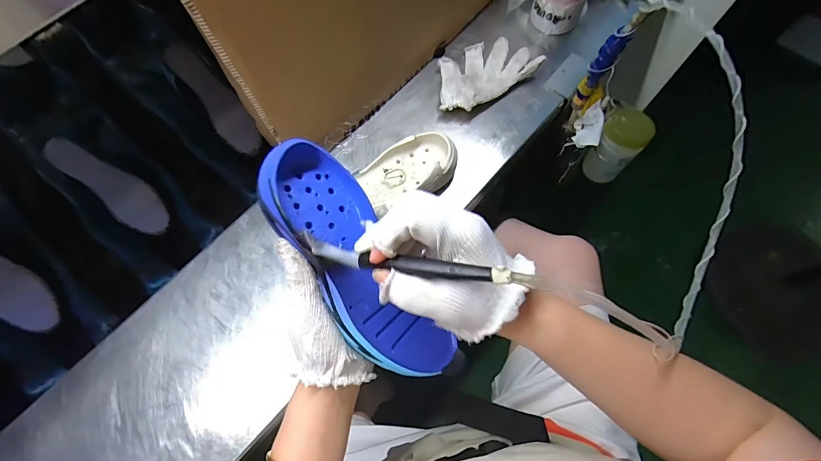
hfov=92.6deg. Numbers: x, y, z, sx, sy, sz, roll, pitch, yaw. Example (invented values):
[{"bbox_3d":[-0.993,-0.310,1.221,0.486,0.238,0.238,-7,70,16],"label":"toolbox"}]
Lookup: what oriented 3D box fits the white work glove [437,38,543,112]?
[{"bbox_3d":[0.109,-0.255,0.628,0.172,0.036,0.105,-33,69,-12],"label":"white work glove"}]

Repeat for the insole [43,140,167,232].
[{"bbox_3d":[-0.456,-0.069,0.597,0.193,0.010,0.061,39,73,-10],"label":"insole"}]

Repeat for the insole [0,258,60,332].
[{"bbox_3d":[-0.574,0.064,0.539,0.057,0.016,0.194,-45,105,-15],"label":"insole"}]

